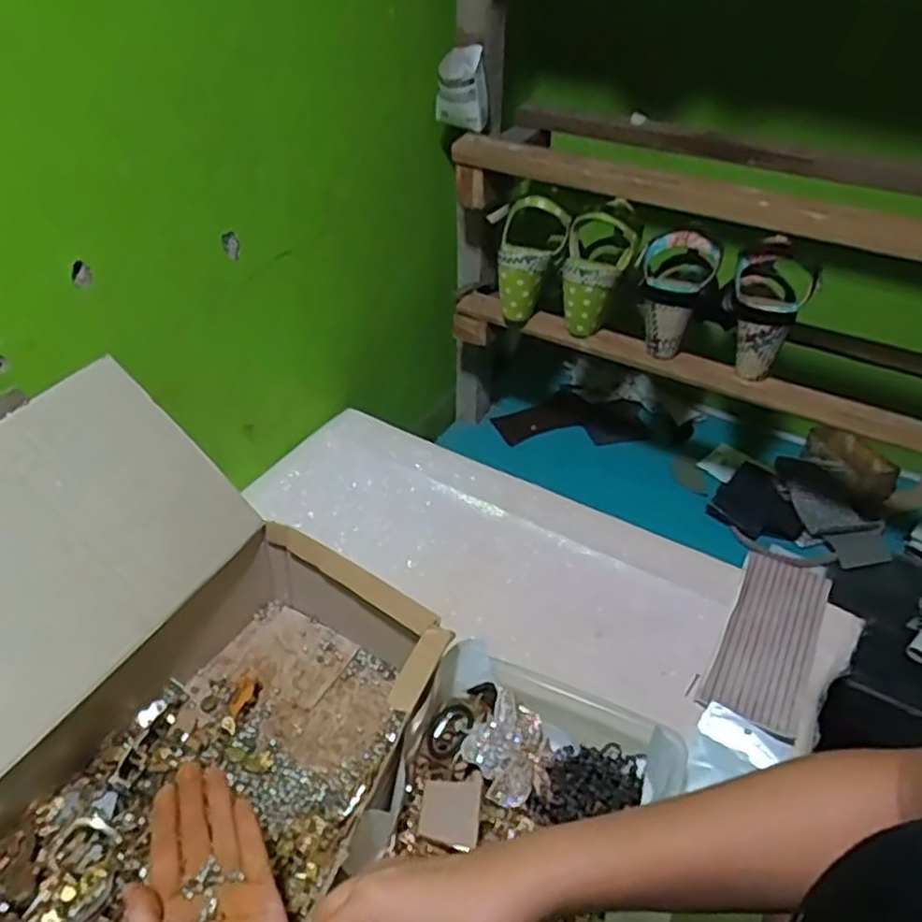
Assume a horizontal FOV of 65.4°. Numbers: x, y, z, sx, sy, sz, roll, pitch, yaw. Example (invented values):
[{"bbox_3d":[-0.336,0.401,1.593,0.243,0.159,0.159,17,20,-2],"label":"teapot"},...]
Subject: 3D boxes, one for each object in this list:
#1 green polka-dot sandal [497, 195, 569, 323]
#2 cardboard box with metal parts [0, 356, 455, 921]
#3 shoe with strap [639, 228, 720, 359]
[{"bbox_3d":[0.085,-0.244,0.855,0.077,0.130,0.089,8,41,7],"label":"green polka-dot sandal"},{"bbox_3d":[-0.225,0.145,0.503,0.341,0.233,0.319,25,46,24],"label":"cardboard box with metal parts"},{"bbox_3d":[0.235,-0.187,0.793,0.084,0.130,0.086,14,42,14],"label":"shoe with strap"}]

